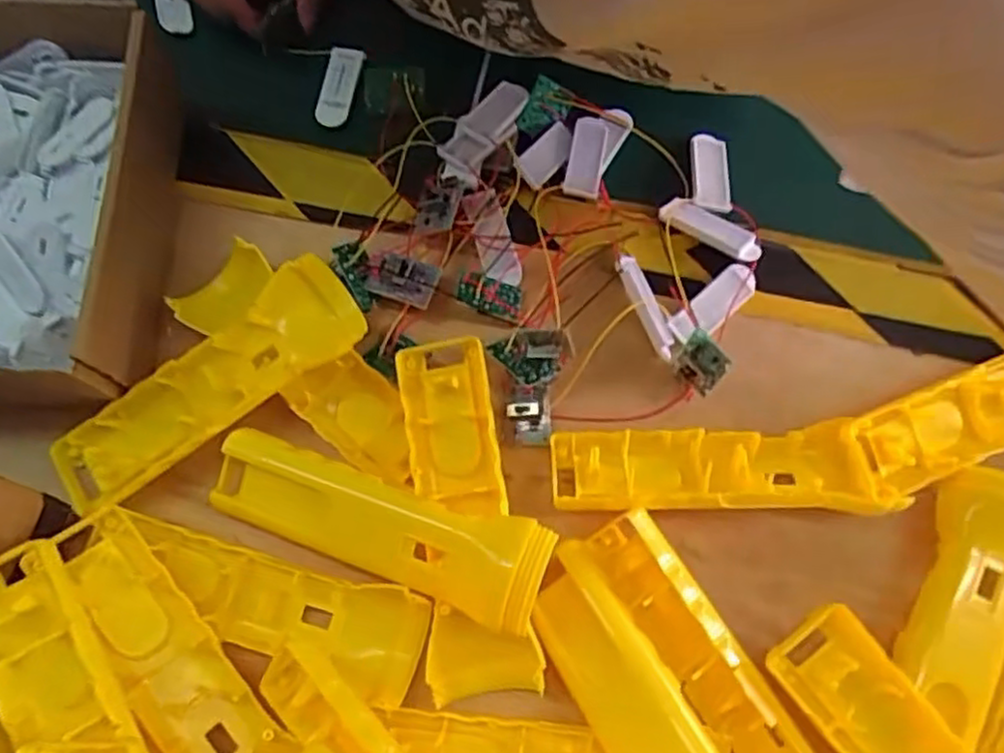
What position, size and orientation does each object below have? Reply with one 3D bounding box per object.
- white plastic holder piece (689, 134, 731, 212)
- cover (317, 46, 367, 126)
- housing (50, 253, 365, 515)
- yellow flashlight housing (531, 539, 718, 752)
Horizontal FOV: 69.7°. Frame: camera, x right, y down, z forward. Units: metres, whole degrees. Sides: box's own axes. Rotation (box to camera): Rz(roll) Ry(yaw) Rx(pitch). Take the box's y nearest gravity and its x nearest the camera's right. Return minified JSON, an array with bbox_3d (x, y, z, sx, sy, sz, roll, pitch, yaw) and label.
[{"bbox_3d":[0.123,-0.121,0.427,0.023,0.008,0.055,4,74,0],"label":"white plastic holder piece"},{"bbox_3d":[-0.100,-0.178,0.438,0.020,0.004,0.054,11,74,2],"label":"cover"},{"bbox_3d":[-0.142,0.005,0.342,0.158,0.034,0.041,-34,78,-11],"label":"housing"},{"bbox_3d":[0.063,0.146,0.300,0.044,0.027,0.157,-28,61,-9],"label":"yellow flashlight housing"}]

